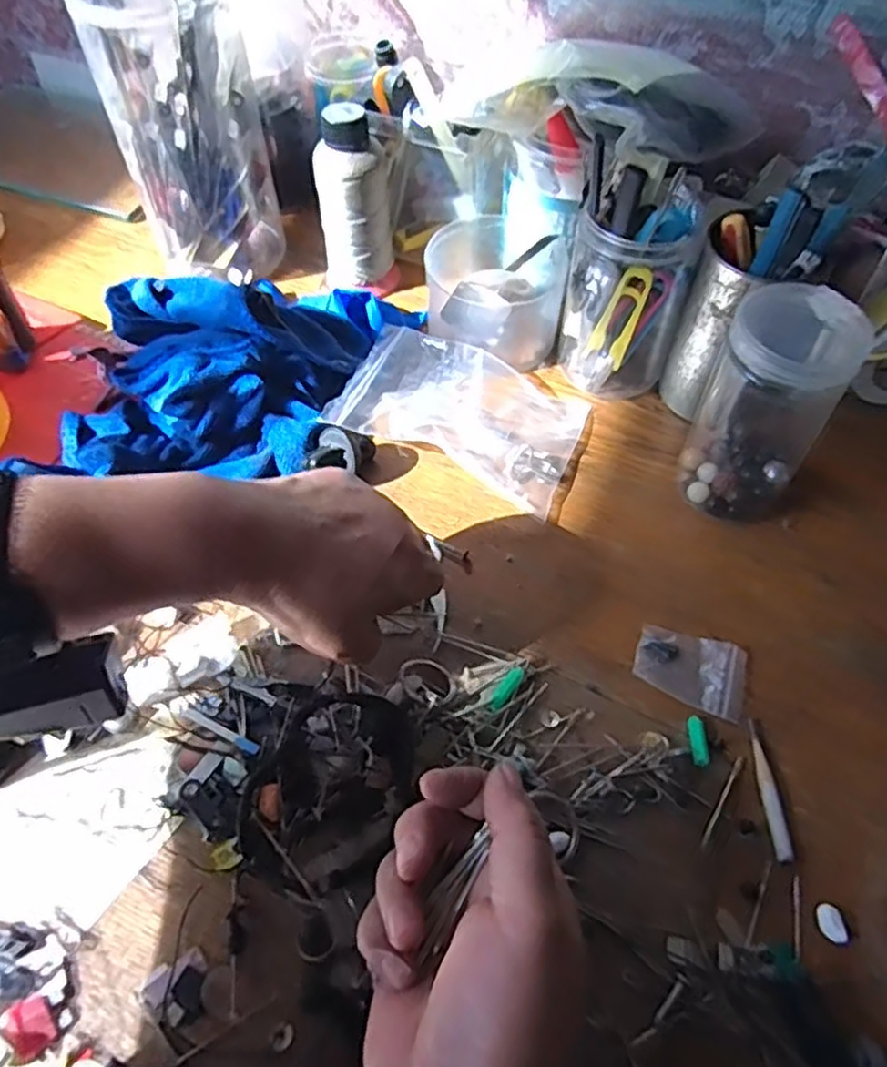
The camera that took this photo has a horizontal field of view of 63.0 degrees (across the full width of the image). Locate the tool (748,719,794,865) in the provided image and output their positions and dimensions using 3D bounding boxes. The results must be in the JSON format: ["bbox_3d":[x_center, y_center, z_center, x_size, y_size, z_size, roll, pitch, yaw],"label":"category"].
[{"bbox_3d":[0.152,0.118,0.337,0.009,0.004,0.065,3,53,1],"label":"tool"}]

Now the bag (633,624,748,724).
[{"bbox_3d":[0.127,0.069,0.371,0.055,0.004,0.039,18,54,12],"label":"bag"}]

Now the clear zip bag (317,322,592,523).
[{"bbox_3d":[0.014,-0.079,0.462,0.147,0.019,0.104,24,54,3],"label":"clear zip bag"}]

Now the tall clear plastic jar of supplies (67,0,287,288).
[{"bbox_3d":[-0.177,-0.291,0.509,0.100,0.189,0.102,-10,53,-8],"label":"tall clear plastic jar of supplies"}]

